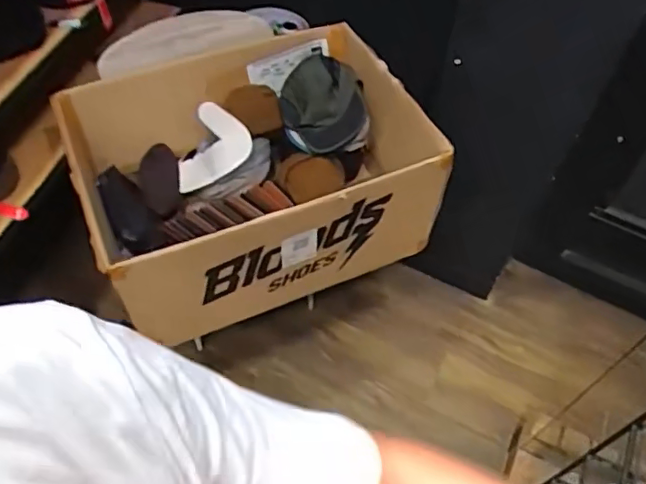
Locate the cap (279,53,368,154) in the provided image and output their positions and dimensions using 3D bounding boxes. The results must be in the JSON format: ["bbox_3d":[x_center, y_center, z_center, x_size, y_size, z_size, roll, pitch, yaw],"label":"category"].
[{"bbox_3d":[-0.002,-0.317,1.339,0.180,0.151,0.168,1,54,-2],"label":"cap"}]

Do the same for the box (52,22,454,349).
[{"bbox_3d":[-0.137,-0.163,1.324,0.754,0.316,0.522,-16,57,-14],"label":"box"}]

